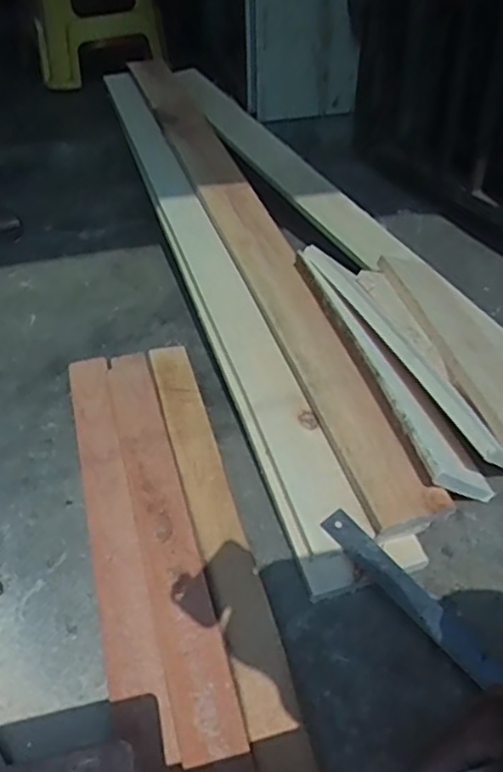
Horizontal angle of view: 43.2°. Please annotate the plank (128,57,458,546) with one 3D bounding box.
[{"bbox_3d":[-0.024,-0.309,1.153,0.096,0.028,1.336,-21,53,-6],"label":"plank"}]

